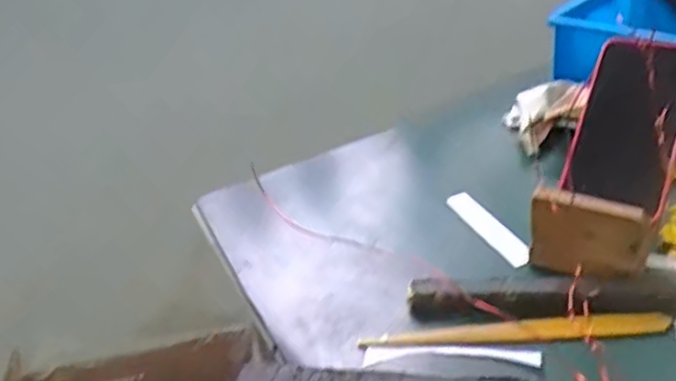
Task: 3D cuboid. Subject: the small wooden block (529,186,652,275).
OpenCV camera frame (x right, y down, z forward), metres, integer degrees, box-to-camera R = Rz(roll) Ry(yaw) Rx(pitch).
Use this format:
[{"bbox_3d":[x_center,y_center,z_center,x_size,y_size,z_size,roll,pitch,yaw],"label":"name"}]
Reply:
[{"bbox_3d":[0.192,0.037,0.527,0.083,0.067,0.021,14,38,30],"label":"small wooden block"}]

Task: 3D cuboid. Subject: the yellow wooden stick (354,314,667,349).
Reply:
[{"bbox_3d":[0.126,0.101,0.498,0.213,0.008,0.016,-4,33,6],"label":"yellow wooden stick"}]

